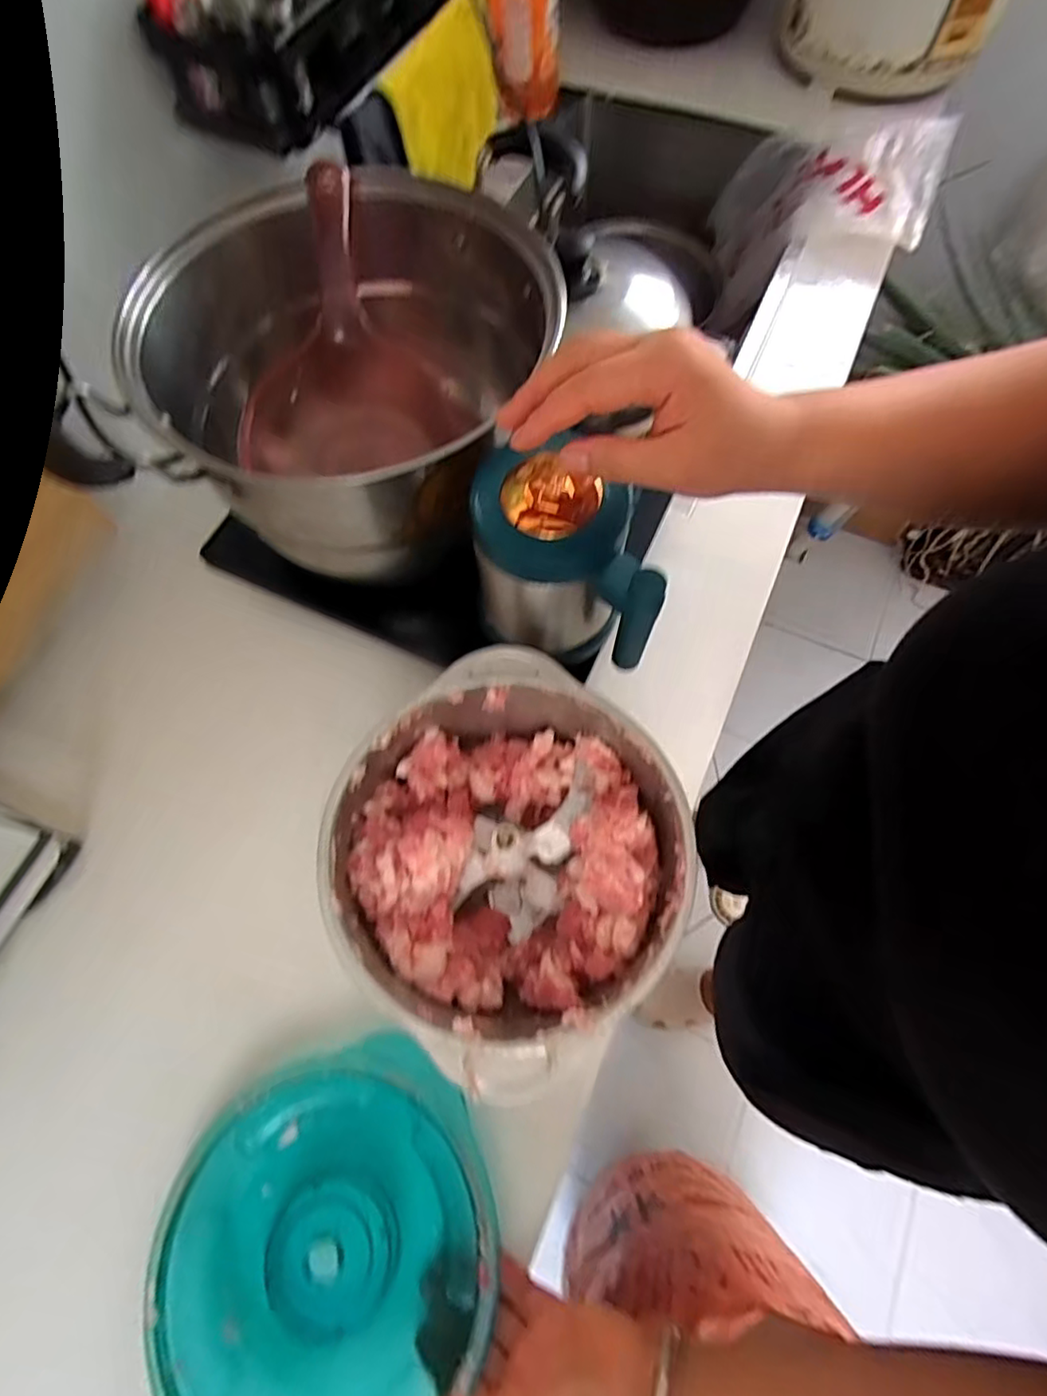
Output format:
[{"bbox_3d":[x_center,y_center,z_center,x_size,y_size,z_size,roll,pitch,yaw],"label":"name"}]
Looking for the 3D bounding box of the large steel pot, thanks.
[{"bbox_3d":[-0.112,-0.232,0.469,0.260,0.171,0.280,11,69,6],"label":"large steel pot"}]

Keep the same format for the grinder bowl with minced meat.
[{"bbox_3d":[-0.009,0.104,0.401,0.204,0.114,0.202,0,69,1],"label":"grinder bowl with minced meat"}]

